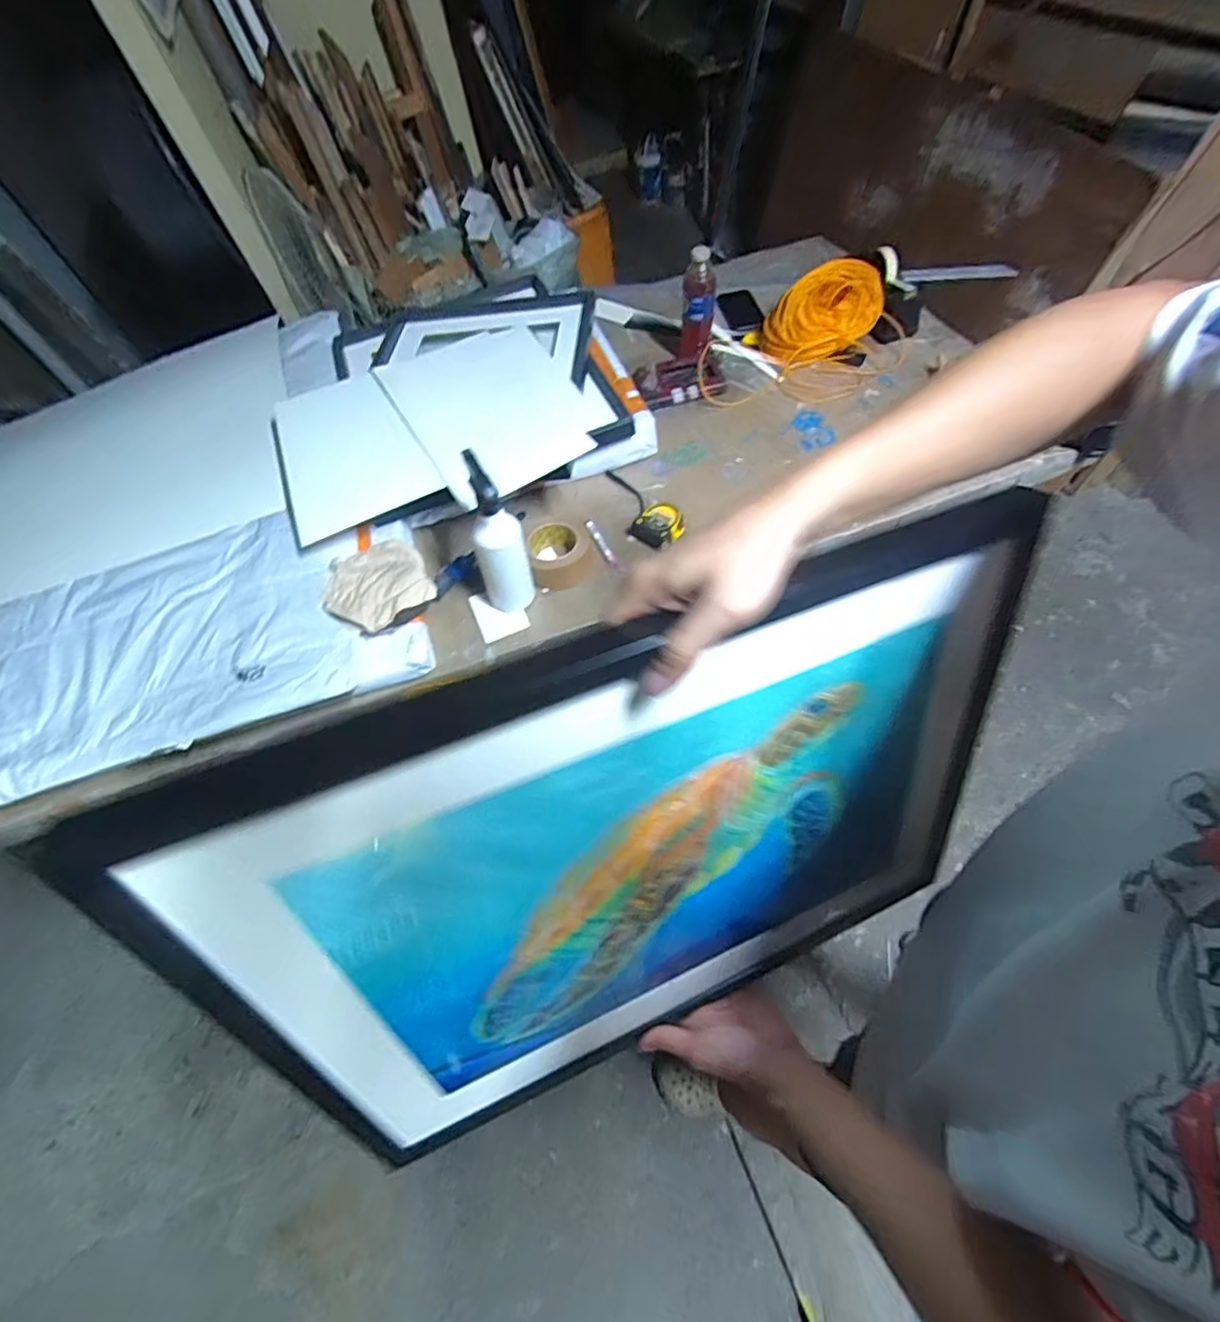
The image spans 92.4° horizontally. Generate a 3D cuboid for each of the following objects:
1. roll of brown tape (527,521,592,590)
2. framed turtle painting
[{"bbox_3d":[-0.077,-0.159,0.907,0.091,0.043,0.096,-12,57,0],"label":"roll of brown tape"},{"bbox_3d":[0.047,0.148,0.442,0.579,0.443,0.025,-20,38,-14],"label":"framed turtle painting"}]

